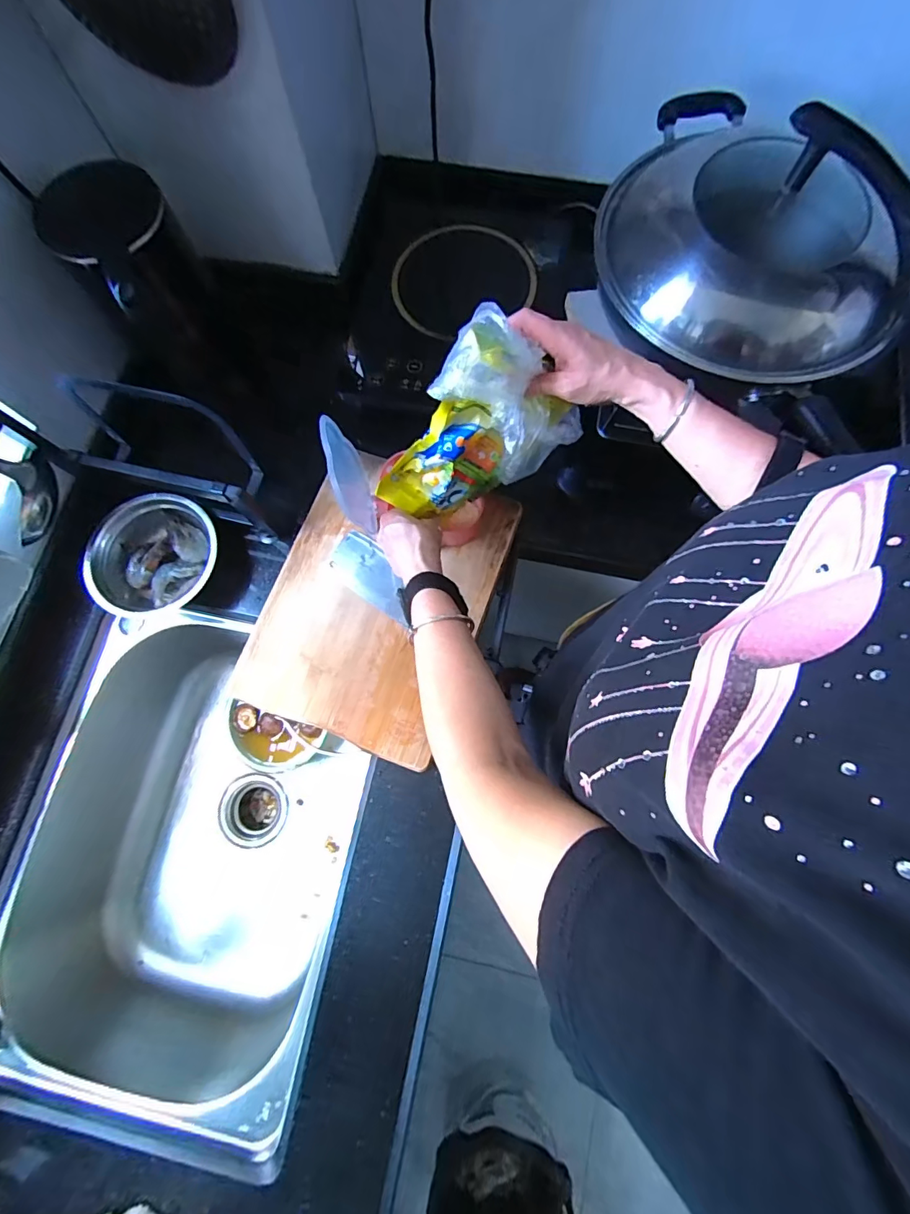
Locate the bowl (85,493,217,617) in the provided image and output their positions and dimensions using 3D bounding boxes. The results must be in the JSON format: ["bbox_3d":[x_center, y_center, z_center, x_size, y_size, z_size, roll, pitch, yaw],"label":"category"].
[{"bbox_3d":[-0.391,-0.066,0.601,0.129,0.053,0.163,33,79,9],"label":"bowl"}]

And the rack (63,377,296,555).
[{"bbox_3d":[-0.341,-0.175,0.569,0.215,0.203,0.079,16,77,5],"label":"rack"}]

